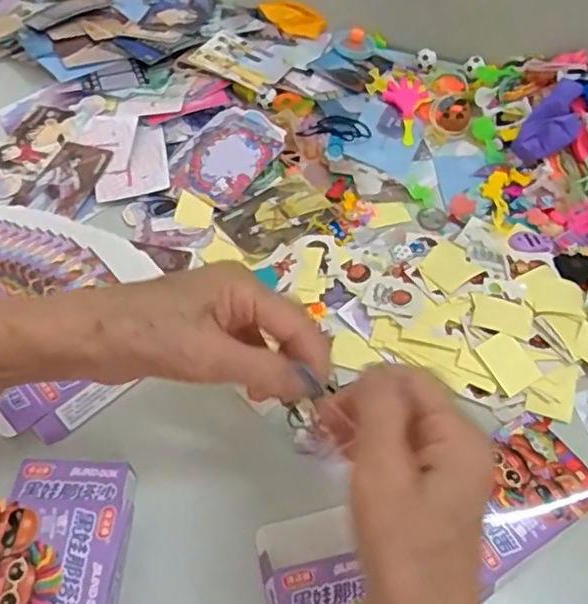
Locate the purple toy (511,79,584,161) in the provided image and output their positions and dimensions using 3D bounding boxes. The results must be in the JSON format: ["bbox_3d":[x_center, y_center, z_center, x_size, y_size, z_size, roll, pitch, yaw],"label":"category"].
[{"bbox_3d":[0.228,-0.156,0.518,0.045,0.041,0.080,29,61,17],"label":"purple toy"}]

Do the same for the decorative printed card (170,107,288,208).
[{"bbox_3d":[-0.059,-0.131,0.523,0.081,0.007,0.109,34,68,22],"label":"decorative printed card"}]

